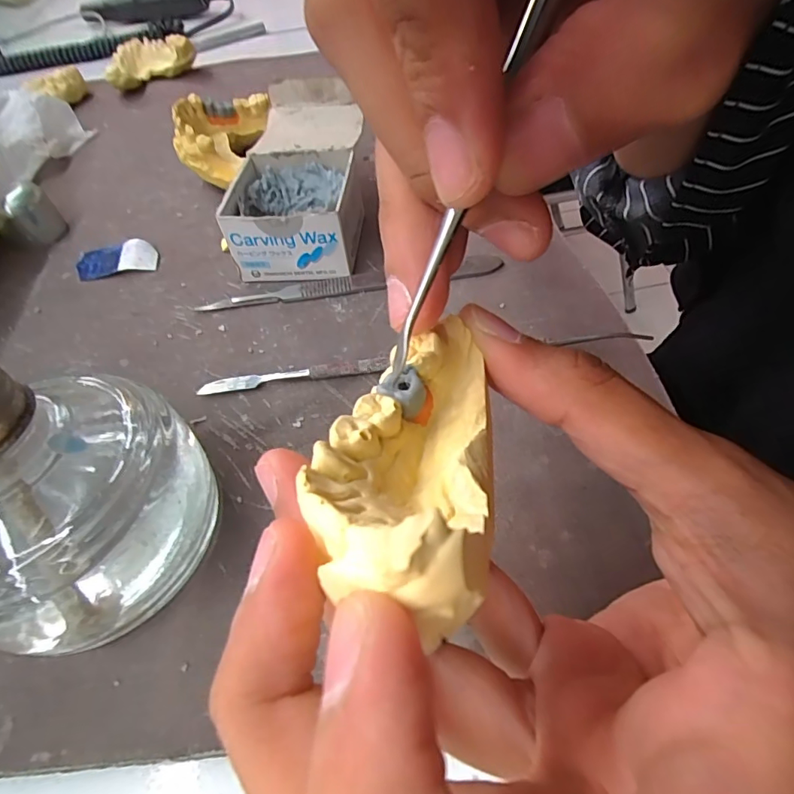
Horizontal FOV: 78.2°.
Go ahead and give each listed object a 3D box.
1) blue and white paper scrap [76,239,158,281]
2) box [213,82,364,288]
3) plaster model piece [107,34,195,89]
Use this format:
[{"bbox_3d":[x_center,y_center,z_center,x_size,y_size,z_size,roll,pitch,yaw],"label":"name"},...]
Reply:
[{"bbox_3d":[-0.144,-0.071,0.251,0.041,0.008,0.021,-7,52,-1],"label":"blue and white paper scrap"},{"bbox_3d":[-0.048,-0.109,0.250,0.060,0.040,0.111,-1,52,3],"label":"box"},{"bbox_3d":[-0.207,-0.279,0.405,0.069,0.031,0.045,-25,54,-15],"label":"plaster model piece"}]

